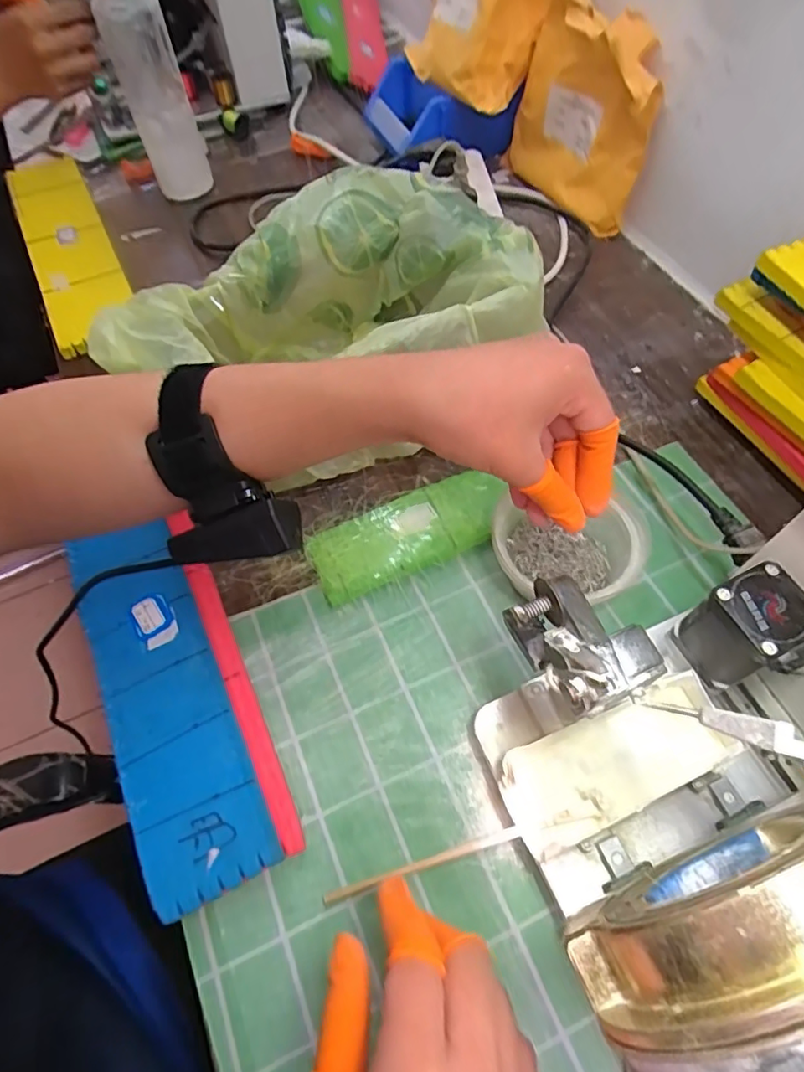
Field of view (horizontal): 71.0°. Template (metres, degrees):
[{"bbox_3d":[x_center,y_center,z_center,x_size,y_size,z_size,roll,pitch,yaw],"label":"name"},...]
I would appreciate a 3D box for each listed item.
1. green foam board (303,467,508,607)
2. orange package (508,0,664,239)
[{"bbox_3d":[0.006,-0.002,0.426,0.148,0.016,0.060,-23,61,-10],"label":"green foam board"},{"bbox_3d":[0.193,-0.437,0.591,0.059,0.165,0.183,-21,62,-9],"label":"orange package"}]

